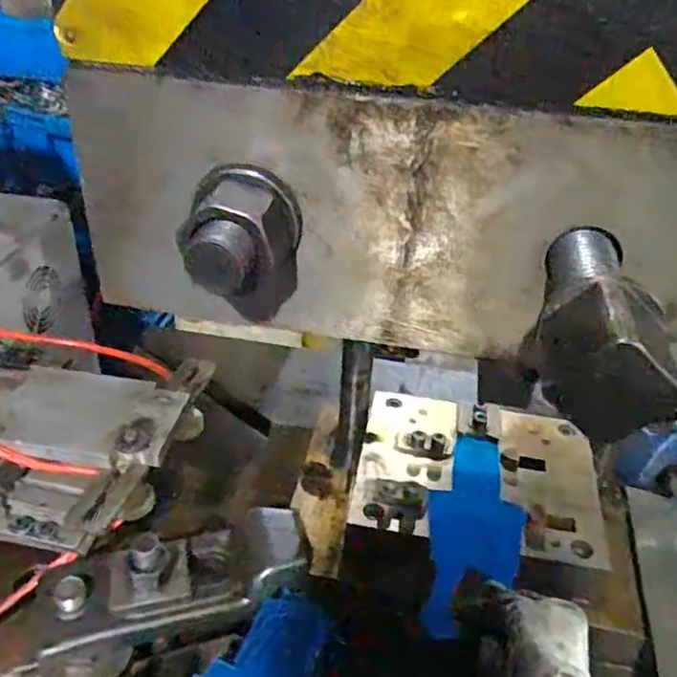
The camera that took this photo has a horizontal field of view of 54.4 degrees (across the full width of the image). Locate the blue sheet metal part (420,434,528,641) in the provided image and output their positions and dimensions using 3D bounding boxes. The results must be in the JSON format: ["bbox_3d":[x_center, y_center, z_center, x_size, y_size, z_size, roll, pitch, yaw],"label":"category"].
[{"bbox_3d":[0.107,0.146,0.512,0.071,0.011,0.179,12,43,13],"label":"blue sheet metal part"}]

